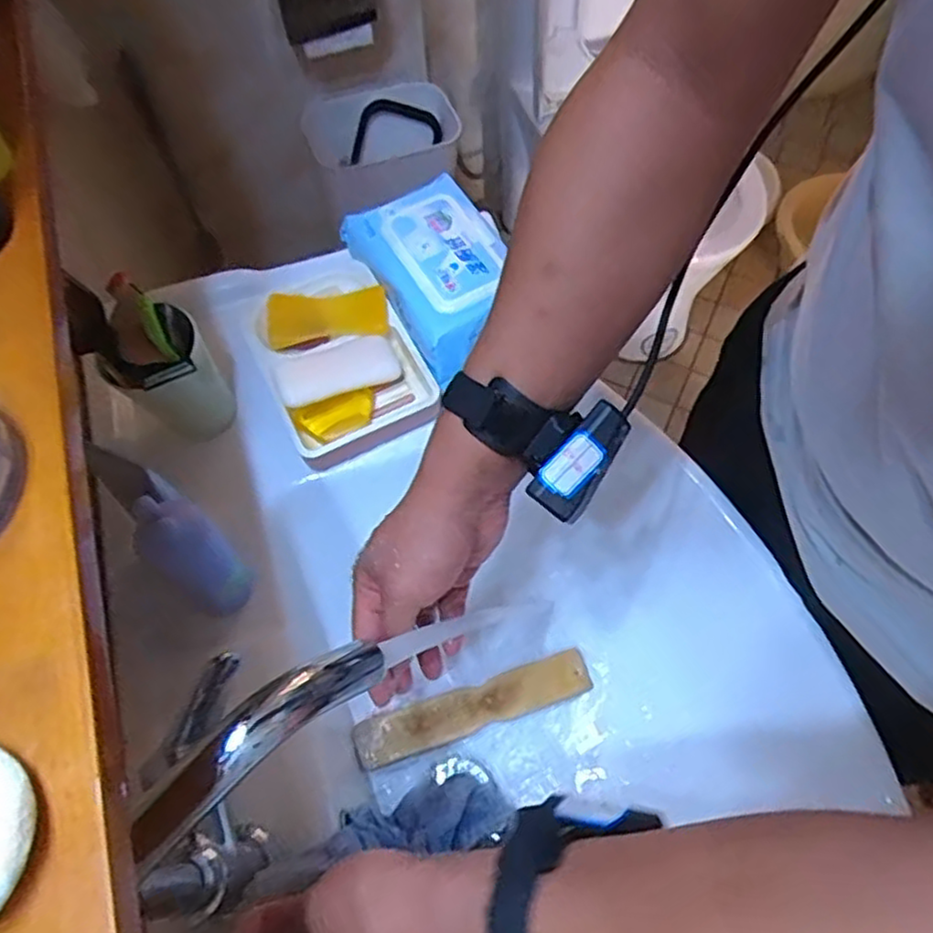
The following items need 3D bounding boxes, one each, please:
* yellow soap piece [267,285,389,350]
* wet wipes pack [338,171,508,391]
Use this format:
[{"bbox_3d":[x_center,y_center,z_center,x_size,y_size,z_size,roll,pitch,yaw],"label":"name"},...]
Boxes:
[{"bbox_3d":[-0.121,-0.132,0.630,0.102,0.018,0.044,-9,63,-2],"label":"yellow soap piece"},{"bbox_3d":[-0.022,-0.174,0.624,0.110,0.054,0.171,-28,66,-12],"label":"wet wipes pack"}]

